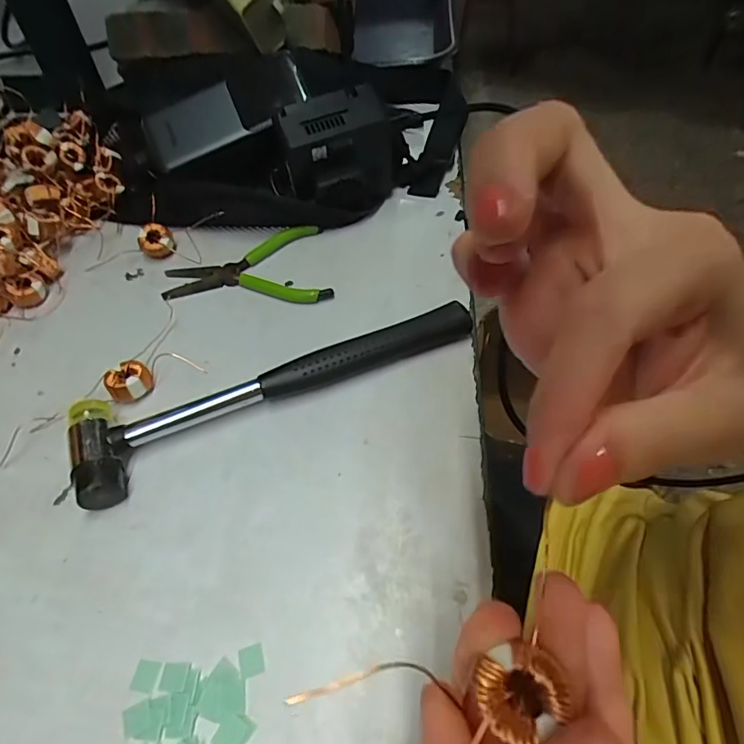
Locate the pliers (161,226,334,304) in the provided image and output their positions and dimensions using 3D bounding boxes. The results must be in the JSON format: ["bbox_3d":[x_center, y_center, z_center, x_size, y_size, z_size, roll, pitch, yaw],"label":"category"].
[{"bbox_3d":[-0.089,-0.079,0.368,0.119,0.009,0.073,-1,52,2],"label":"pliers"}]

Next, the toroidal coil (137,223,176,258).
[{"bbox_3d":[-0.162,-0.098,0.382,0.024,0.020,0.022,-1,54,2],"label":"toroidal coil"}]

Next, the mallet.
[{"bbox_3d":[-0.050,0.005,0.295,0.233,0.022,0.057,-21,54,-13],"label":"mallet"}]

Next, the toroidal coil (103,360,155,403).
[{"bbox_3d":[-0.146,0.006,0.304,0.024,0.016,0.021,-30,57,-19],"label":"toroidal coil"}]

